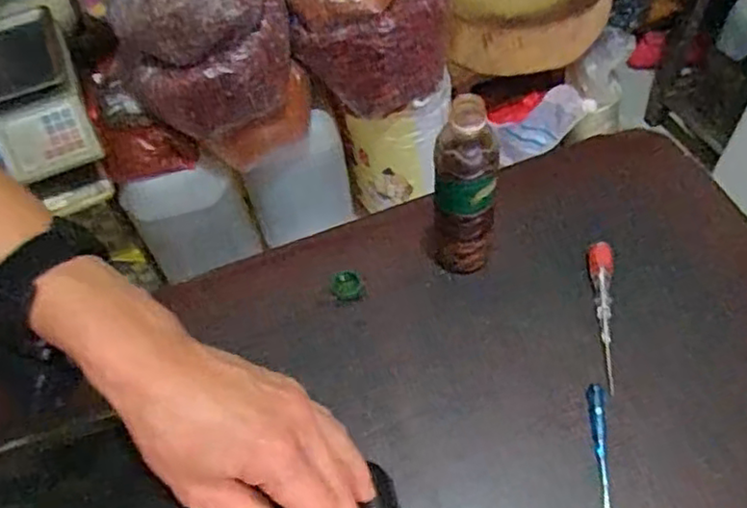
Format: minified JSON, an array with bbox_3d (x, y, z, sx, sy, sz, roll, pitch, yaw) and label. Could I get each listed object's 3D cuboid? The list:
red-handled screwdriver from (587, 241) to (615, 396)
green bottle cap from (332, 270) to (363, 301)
[{"bbox_3d":[0.230,0.059,0.673,0.026,0.019,0.156,6,57,9],"label":"red-handled screwdriver"},{"bbox_3d":[-0.029,0.034,0.713,0.030,0.007,0.032,-2,56,4],"label":"green bottle cap"}]

